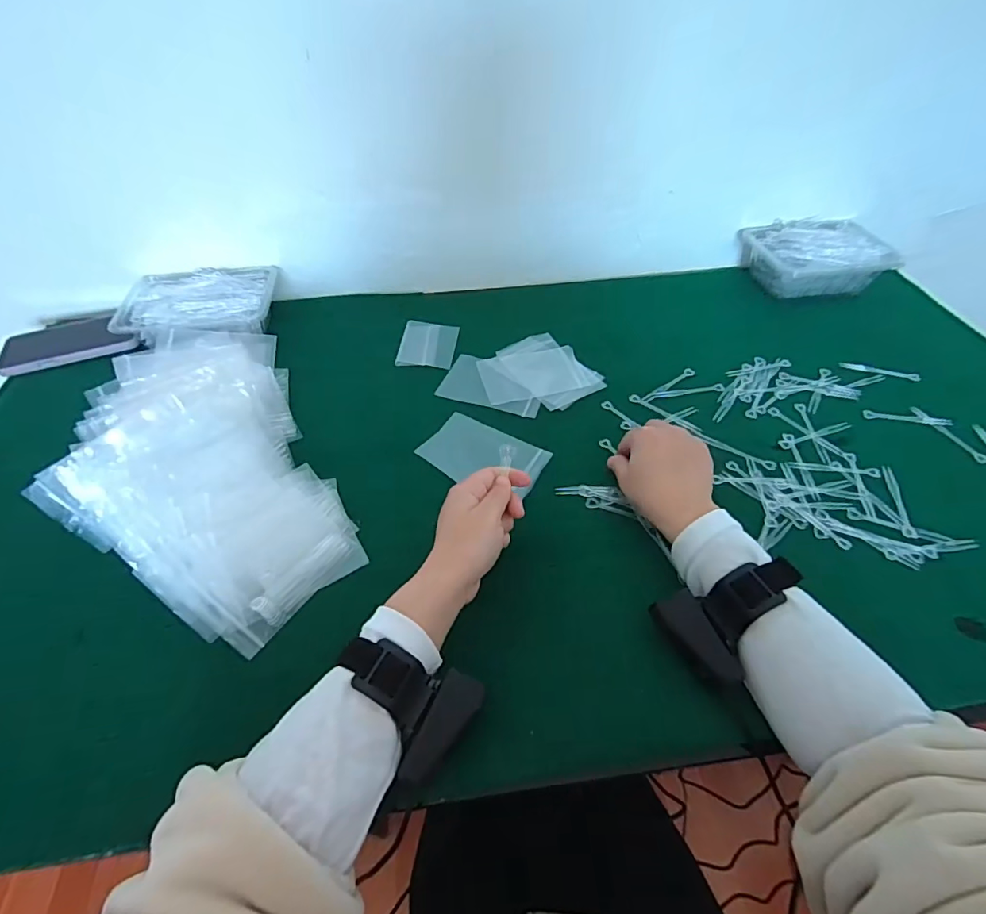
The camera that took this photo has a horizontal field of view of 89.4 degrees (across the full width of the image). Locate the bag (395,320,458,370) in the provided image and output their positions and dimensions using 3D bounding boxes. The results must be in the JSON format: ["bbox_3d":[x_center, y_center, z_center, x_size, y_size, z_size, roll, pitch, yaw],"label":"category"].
[{"bbox_3d":[-0.083,-0.144,0.637,0.069,0.007,0.083,4,49,4],"label":"bag"}]

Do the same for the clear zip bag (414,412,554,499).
[{"bbox_3d":[-0.008,-0.001,0.507,0.117,0.006,0.080,26,51,16],"label":"clear zip bag"}]

